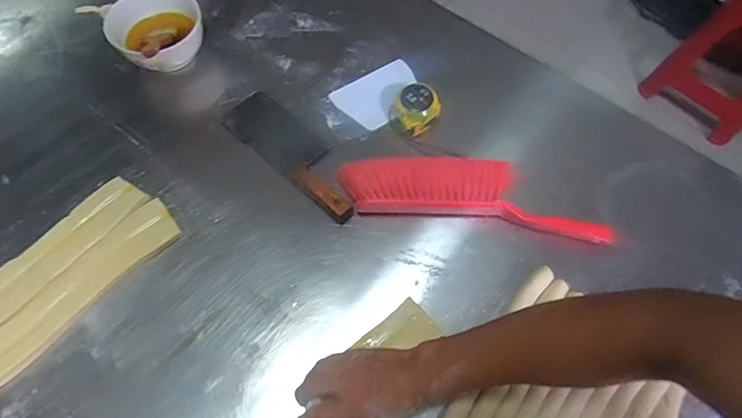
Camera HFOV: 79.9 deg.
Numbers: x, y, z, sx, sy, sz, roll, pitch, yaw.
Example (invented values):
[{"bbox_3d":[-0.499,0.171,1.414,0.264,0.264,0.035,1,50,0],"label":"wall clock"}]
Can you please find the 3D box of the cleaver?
[{"bbox_3d":[-0.118,-0.097,0.696,0.275,0.026,0.088,40,70,18],"label":"cleaver"}]

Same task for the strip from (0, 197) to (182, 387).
[{"bbox_3d":[-0.430,0.139,0.585,0.068,0.009,0.392,39,70,17],"label":"strip"}]

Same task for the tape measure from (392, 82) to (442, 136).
[{"bbox_3d":[0.073,-0.159,0.714,0.069,0.036,0.078,32,68,15],"label":"tape measure"}]

